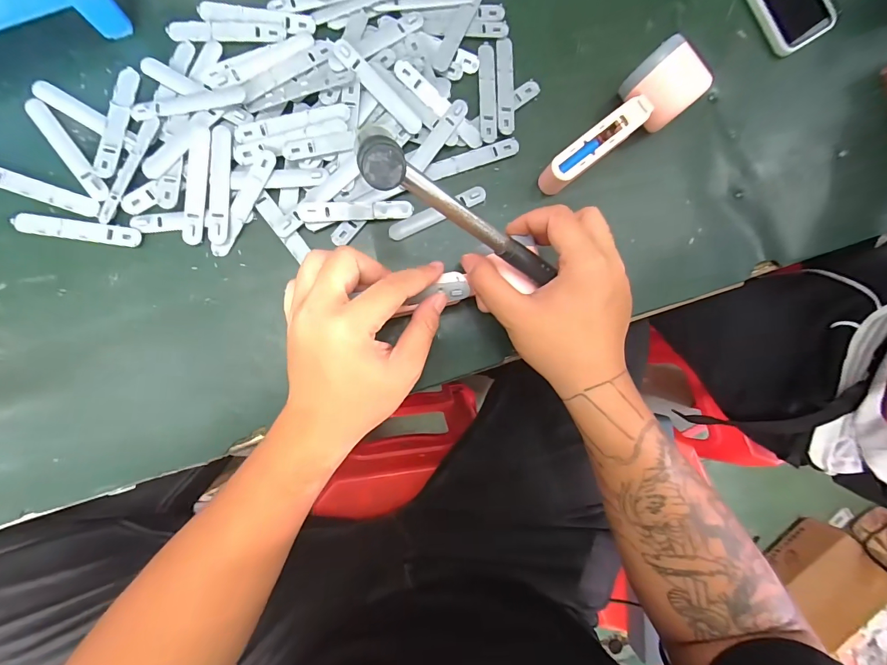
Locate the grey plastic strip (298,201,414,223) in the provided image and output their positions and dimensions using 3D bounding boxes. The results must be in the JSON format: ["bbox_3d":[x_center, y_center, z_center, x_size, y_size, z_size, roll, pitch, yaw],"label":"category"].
[{"bbox_3d":[-0.074,-0.104,0.328,0.094,0.004,0.016,-7,106,-14],"label":"grey plastic strip"}]

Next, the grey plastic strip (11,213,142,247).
[{"bbox_3d":[-0.292,-0.082,0.305,0.091,0.004,0.016,7,87,-6],"label":"grey plastic strip"}]

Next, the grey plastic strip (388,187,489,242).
[{"bbox_3d":[-0.005,-0.107,0.342,0.094,0.004,0.015,-27,91,-7],"label":"grey plastic strip"}]

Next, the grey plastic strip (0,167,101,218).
[{"bbox_3d":[-0.324,-0.114,0.303,0.096,0.006,0.016,19,85,-6],"label":"grey plastic strip"}]

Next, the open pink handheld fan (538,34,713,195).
[{"bbox_3d":[0.150,-0.182,0.333,0.156,0.055,0.053,-39,92,-7],"label":"open pink handheld fan"}]

